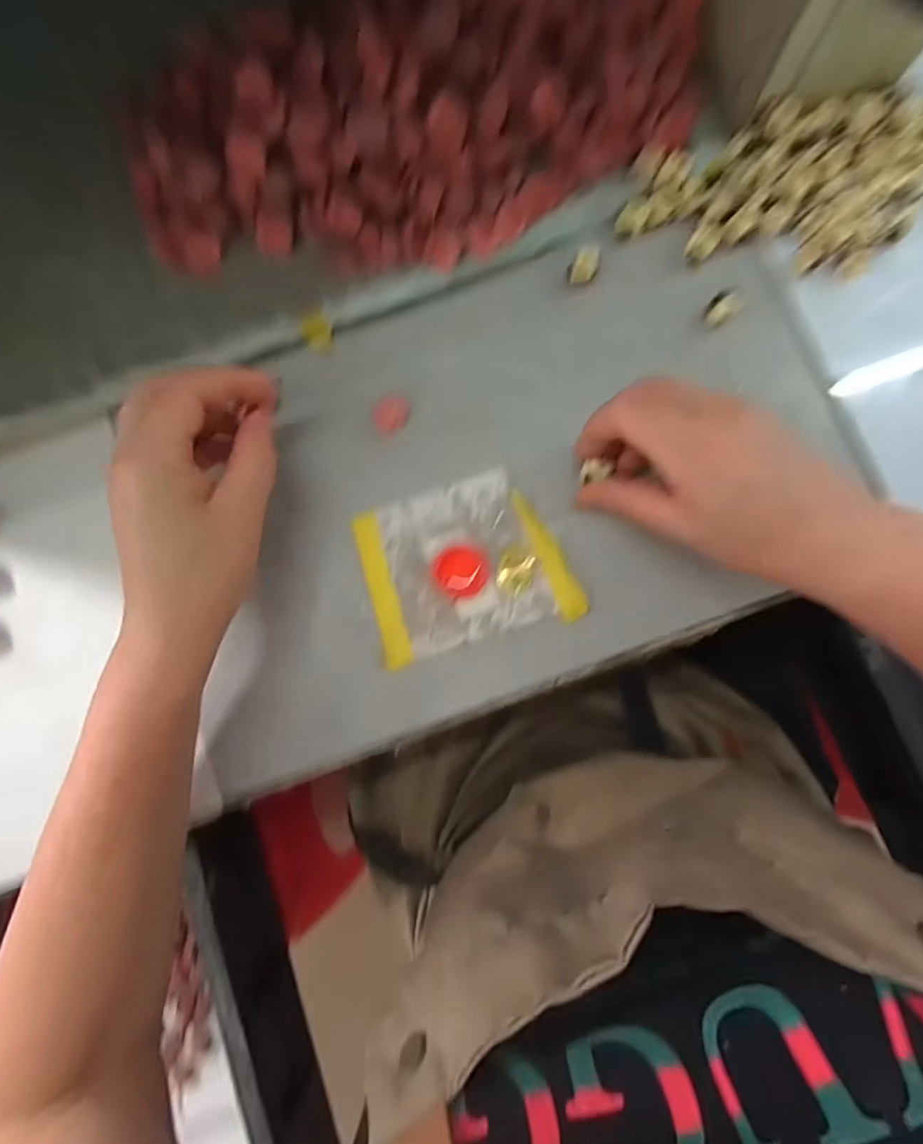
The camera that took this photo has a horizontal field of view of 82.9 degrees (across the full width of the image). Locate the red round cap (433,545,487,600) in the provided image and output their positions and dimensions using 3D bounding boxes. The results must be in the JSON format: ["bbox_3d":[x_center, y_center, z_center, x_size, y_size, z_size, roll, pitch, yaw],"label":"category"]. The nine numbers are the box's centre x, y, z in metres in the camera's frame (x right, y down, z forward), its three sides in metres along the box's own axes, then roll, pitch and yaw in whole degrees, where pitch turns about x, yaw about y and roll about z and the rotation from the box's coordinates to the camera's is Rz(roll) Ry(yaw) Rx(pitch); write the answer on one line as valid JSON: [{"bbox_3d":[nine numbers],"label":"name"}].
[{"bbox_3d":[0.000,0.000,0.295,0.029,0.004,0.029,-8,87,2],"label":"red round cap"}]

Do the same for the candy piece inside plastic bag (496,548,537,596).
[{"bbox_3d":[0.030,0.000,0.294,0.019,0.004,0.025,9,88,3],"label":"candy piece inside plastic bag"}]

